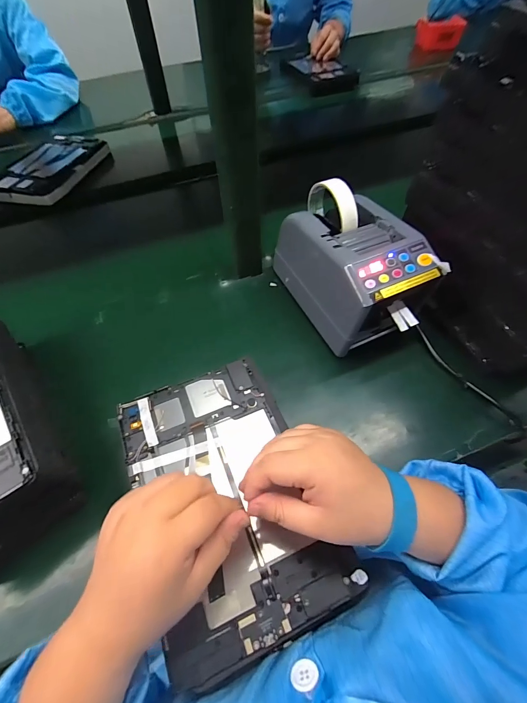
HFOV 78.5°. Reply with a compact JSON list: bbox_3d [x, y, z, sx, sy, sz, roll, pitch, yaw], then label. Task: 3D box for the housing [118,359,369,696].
[{"bbox_3d":[-0.035,0.126,0.300,0.156,0.010,0.240,-20,58,-10],"label":"housing"}]

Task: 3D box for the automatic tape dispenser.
[{"bbox_3d":[0.113,-0.105,0.407,0.115,0.131,0.212,-23,59,-12],"label":"automatic tape dispenser"}]

